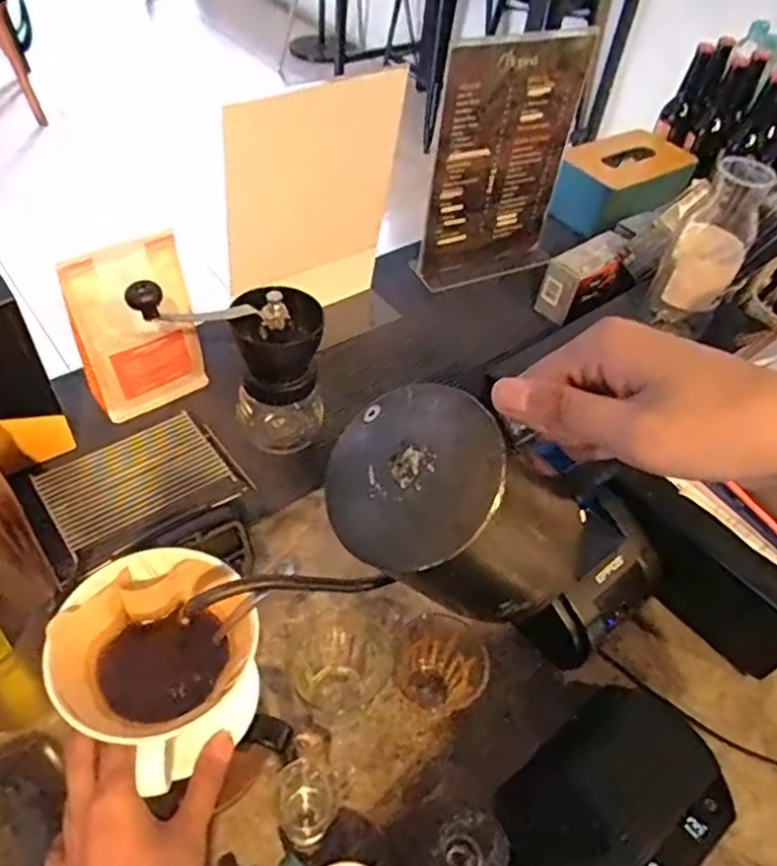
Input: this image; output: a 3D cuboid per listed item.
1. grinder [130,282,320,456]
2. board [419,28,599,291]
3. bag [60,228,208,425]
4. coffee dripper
[{"bbox_3d":[-0.144,-0.066,0.640,0.156,0.188,0.074,8,48,0],"label":"grinder"},{"bbox_3d":[0.152,-0.348,0.874,0.207,0.311,0.038,-20,54,-23],"label":"board"},{"bbox_3d":[-0.259,-0.105,0.684,0.118,0.173,0.054,-31,59,-30],"label":"bag"},{"bbox_3d":[-0.138,0.143,0.404,0.112,0.095,0.110,3,48,-4],"label":"coffee dripper"}]

